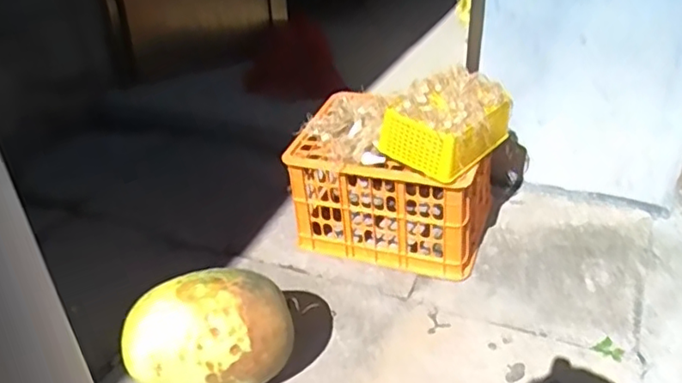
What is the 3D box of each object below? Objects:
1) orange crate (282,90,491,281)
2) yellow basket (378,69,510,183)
[{"bbox_3d":[0.144,-0.032,1.632,0.471,0.335,0.345,12,35,23],"label":"orange crate"},{"bbox_3d":[0.250,-0.166,1.442,0.267,0.142,0.208,-30,41,-35],"label":"yellow basket"}]

